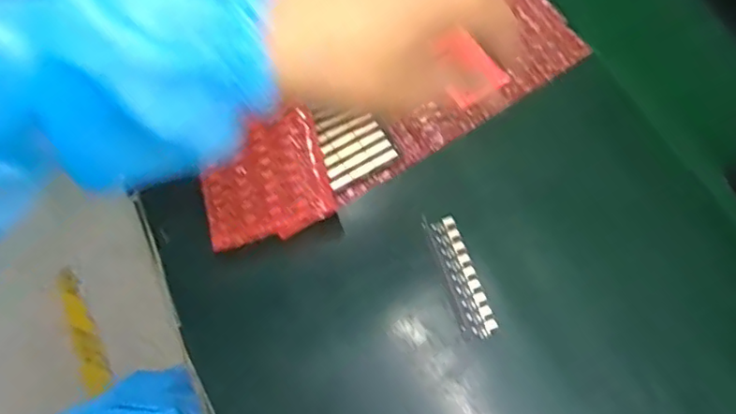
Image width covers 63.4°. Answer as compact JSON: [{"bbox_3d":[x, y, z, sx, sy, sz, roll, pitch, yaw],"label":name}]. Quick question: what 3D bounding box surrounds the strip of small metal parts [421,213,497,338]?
[{"bbox_3d":[0.065,0.050,0.429,0.024,0.005,0.091,-24,67,10],"label":"strip of small metal parts"}]

